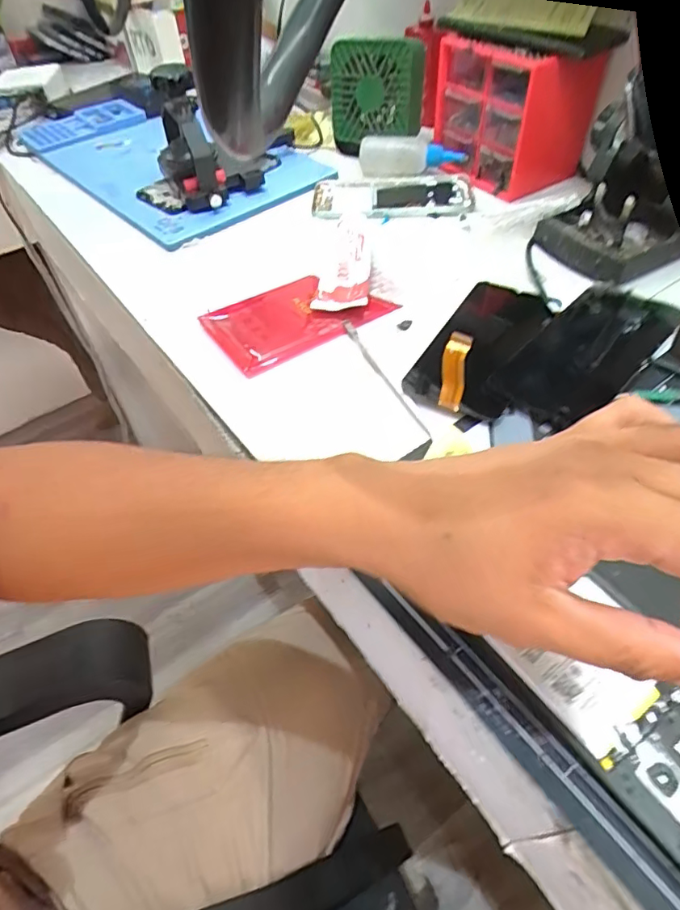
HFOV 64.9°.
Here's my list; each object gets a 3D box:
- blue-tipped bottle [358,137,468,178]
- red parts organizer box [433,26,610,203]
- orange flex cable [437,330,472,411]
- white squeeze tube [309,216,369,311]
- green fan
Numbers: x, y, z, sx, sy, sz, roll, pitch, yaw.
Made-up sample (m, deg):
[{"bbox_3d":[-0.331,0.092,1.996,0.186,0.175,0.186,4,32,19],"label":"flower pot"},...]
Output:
[{"bbox_3d":[0.079,-0.327,0.589,0.115,0.034,0.041,4,51,8],"label":"blue-tipped bottle"},{"bbox_3d":[0.169,-0.349,0.544,0.082,0.120,0.148,-31,55,-20],"label":"red parts organizer box"},{"bbox_3d":[0.074,-0.051,0.346,0.015,0.056,0.018,12,52,14],"label":"orange flex cable"},{"bbox_3d":[0.009,-0.163,0.460,0.042,0.031,0.107,9,52,11],"label":"white squeeze tube"},{"bbox_3d":[0.039,-0.396,0.599,0.102,0.113,0.036,6,51,9],"label":"green fan"}]

